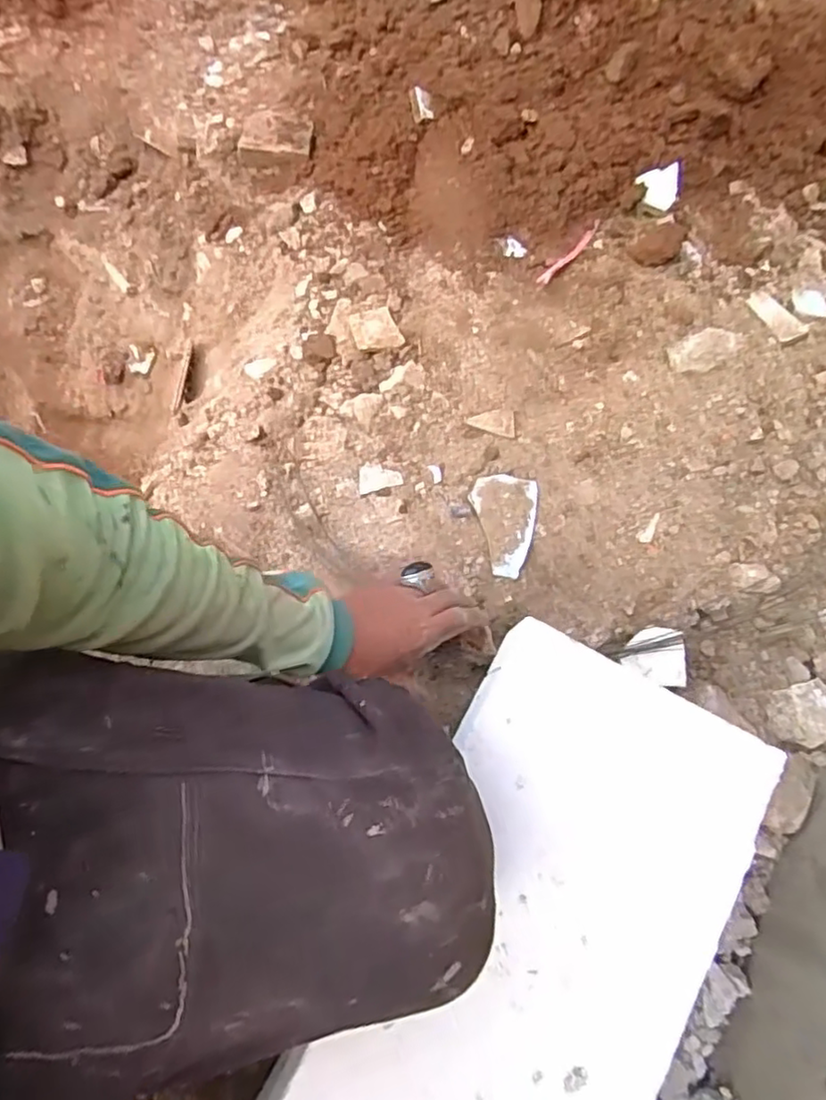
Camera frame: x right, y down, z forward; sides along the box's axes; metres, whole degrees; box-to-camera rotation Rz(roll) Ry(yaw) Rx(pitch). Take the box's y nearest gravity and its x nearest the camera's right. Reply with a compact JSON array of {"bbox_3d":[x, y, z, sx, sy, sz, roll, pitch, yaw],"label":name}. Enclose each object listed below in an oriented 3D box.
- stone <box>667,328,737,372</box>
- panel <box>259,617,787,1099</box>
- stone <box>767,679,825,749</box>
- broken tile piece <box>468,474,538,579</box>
[{"bbox_3d":[0.332,-0.227,0.741,0.087,0.011,0.048,-29,73,-5],"label":"stone"},{"bbox_3d":[0.030,0.326,0.393,0.204,0.017,0.552,29,77,12],"label":"panel"},{"bbox_3d":[0.374,0.156,0.612,0.063,0.016,0.055,-16,72,-1],"label":"stone"},{"bbox_3d":[0.092,-0.027,0.678,0.067,0.007,0.109,5,73,6],"label":"broken tile piece"}]

